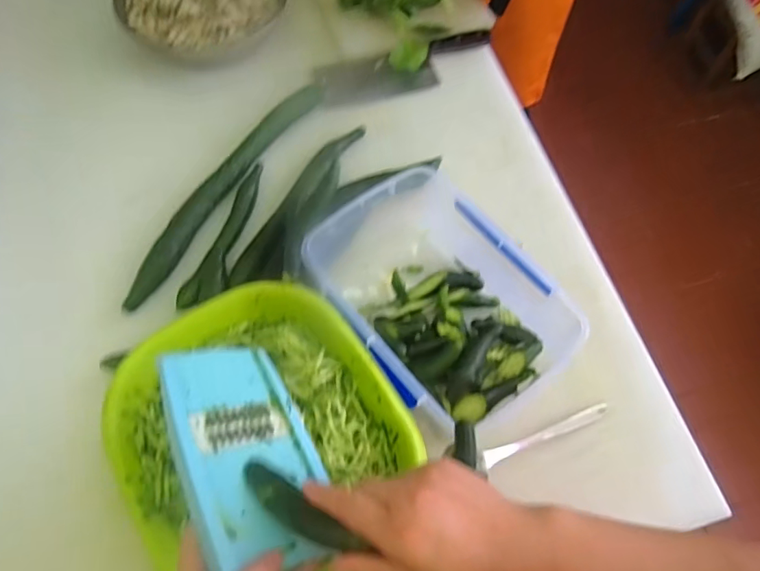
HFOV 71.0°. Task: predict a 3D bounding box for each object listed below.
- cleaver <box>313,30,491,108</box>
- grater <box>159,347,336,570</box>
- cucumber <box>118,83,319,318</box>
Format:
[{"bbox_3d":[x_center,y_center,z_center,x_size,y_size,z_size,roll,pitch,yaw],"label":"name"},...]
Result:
[{"bbox_3d":[0.050,-0.359,0.882,0.308,0.029,0.080,-16,66,-10],"label":"cleaver"},{"bbox_3d":[-0.097,0.153,0.430,0.112,0.014,0.265,1,44,-40],"label":"grater"},{"bbox_3d":[-0.220,-0.150,0.769,0.043,0.034,0.435,29,67,11],"label":"cucumber"}]

